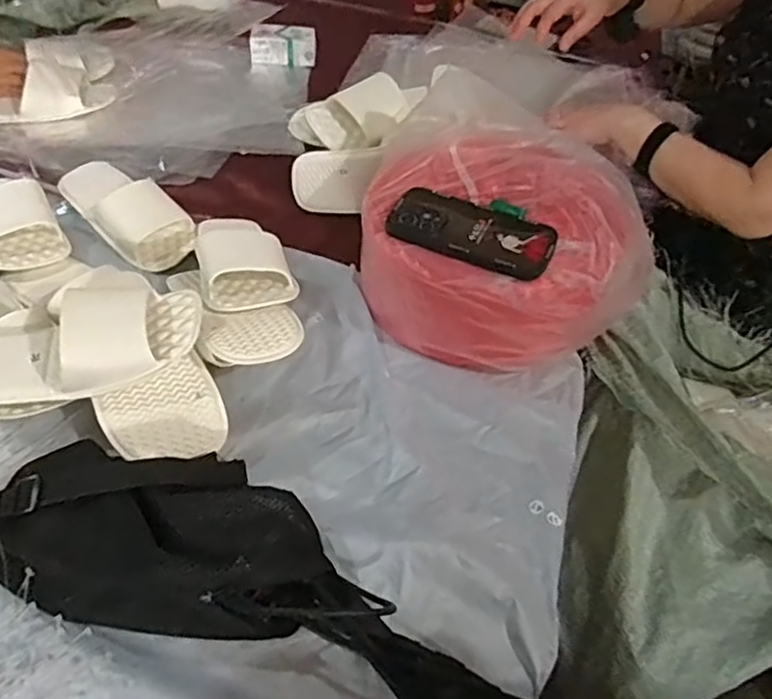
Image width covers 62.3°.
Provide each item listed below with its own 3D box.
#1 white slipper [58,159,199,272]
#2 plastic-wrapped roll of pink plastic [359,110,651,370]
[{"bbox_3d":[-0.323,-0.177,0.797,0.231,0.047,0.092,34,54,22],"label":"white slipper"},{"bbox_3d":[0.130,-0.125,0.721,0.294,0.148,0.289,3,49,-3],"label":"plastic-wrapped roll of pink plastic"}]

